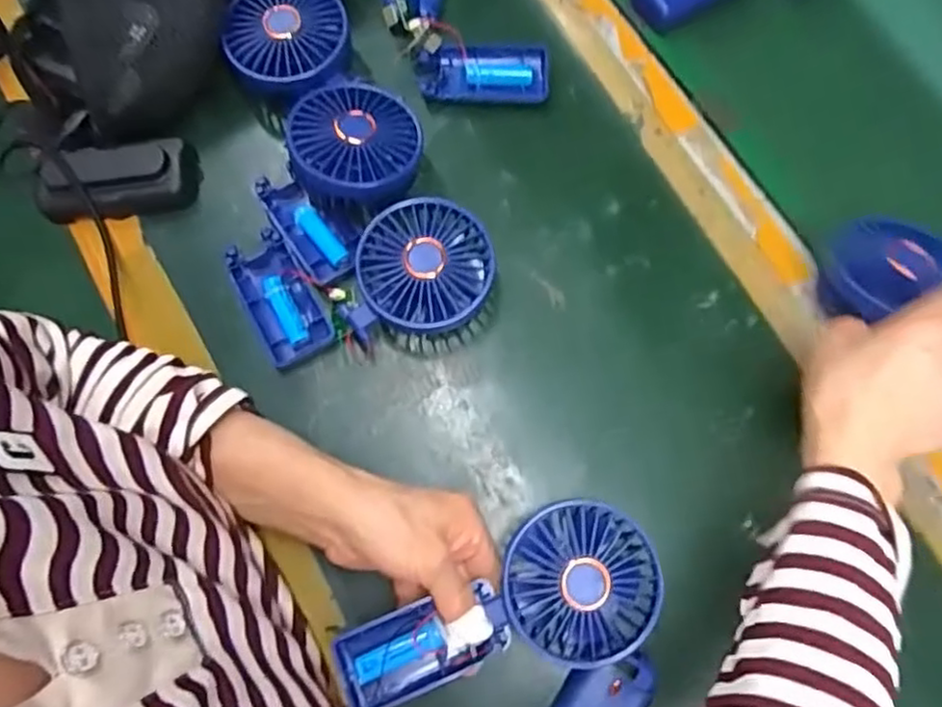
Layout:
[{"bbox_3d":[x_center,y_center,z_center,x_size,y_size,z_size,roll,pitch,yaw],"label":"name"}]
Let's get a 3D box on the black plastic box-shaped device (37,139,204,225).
[{"bbox_3d":[-0.246,-0.121,0.462,0.105,0.028,0.047,-9,75,-5],"label":"black plastic box-shaped device"}]

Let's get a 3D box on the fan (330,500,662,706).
[{"bbox_3d":[0.015,0.145,0.367,0.181,0.030,0.081,-21,75,1],"label":"fan"}]

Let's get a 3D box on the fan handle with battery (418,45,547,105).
[{"bbox_3d":[0.008,-0.201,0.488,0.094,0.020,0.040,2,74,-2],"label":"fan handle with battery"}]

